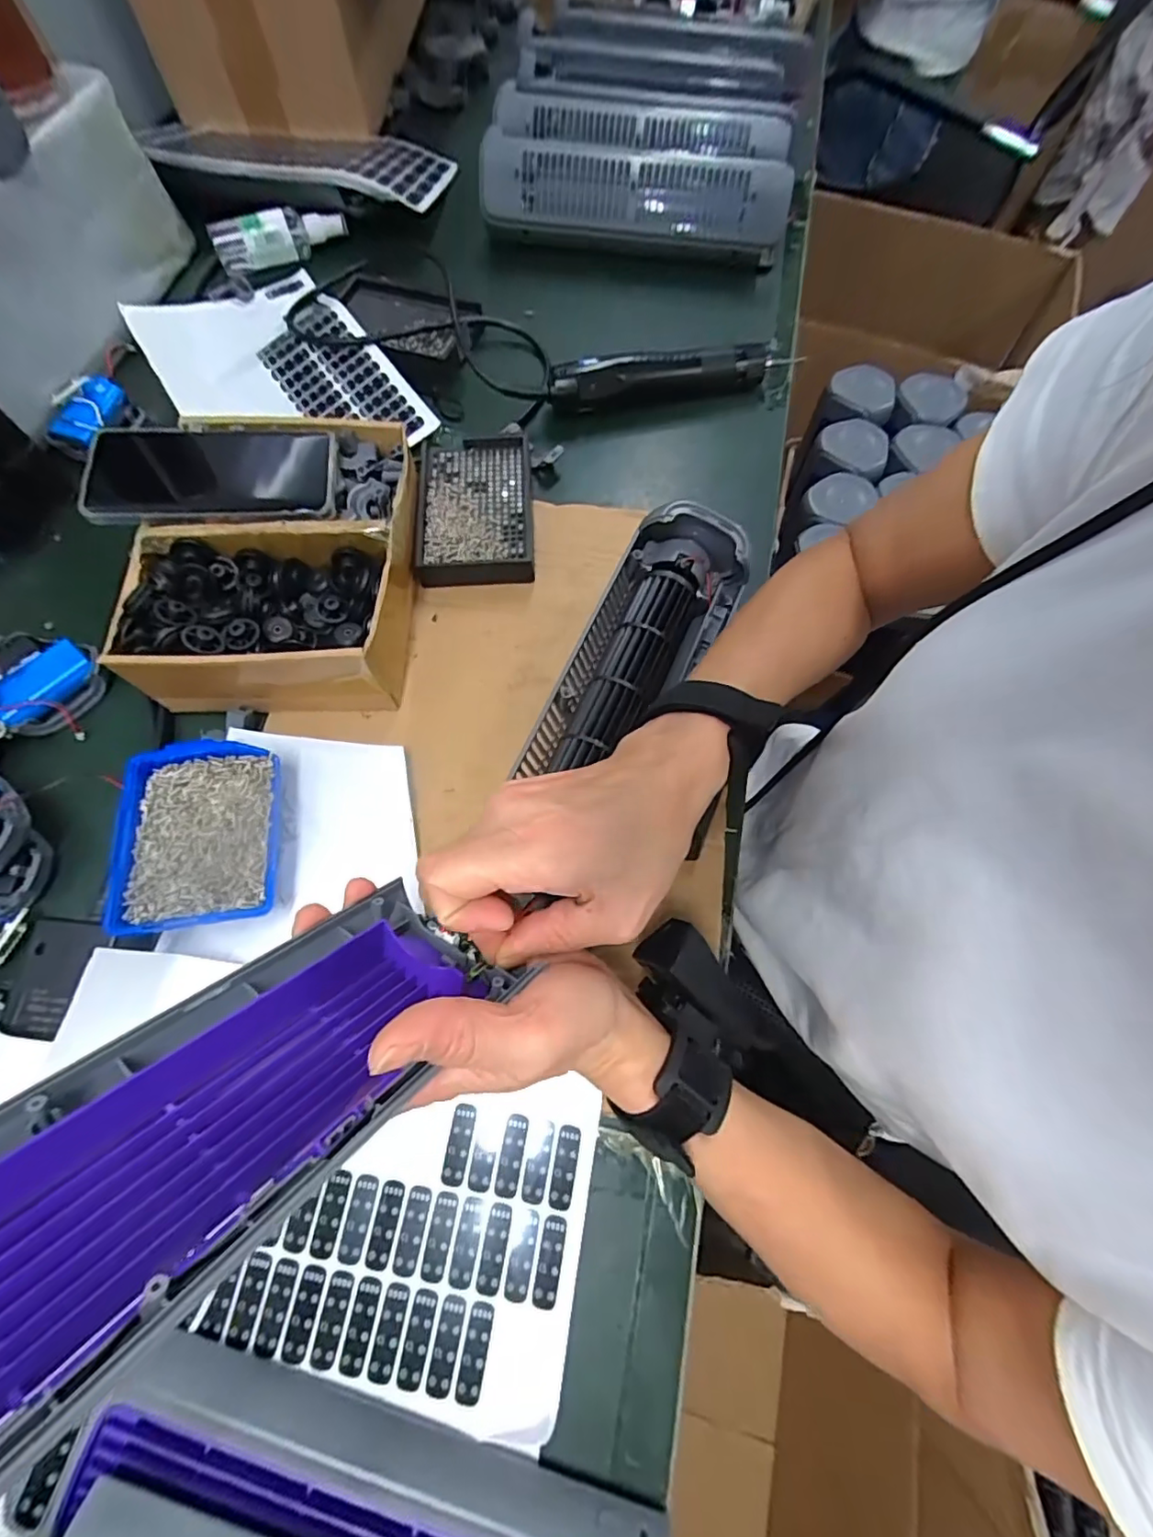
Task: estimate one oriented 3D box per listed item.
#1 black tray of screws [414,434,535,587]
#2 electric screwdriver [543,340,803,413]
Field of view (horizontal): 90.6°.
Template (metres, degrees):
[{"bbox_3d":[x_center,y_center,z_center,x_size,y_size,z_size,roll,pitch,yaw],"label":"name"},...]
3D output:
[{"bbox_3d":[-0.082,-0.210,0.467,0.089,0.026,0.140,-3,68,-1],"label":"black tray of screws"},{"bbox_3d":[0.088,-0.357,0.521,0.224,0.042,0.031,-15,69,-6],"label":"electric screwdriver"}]

